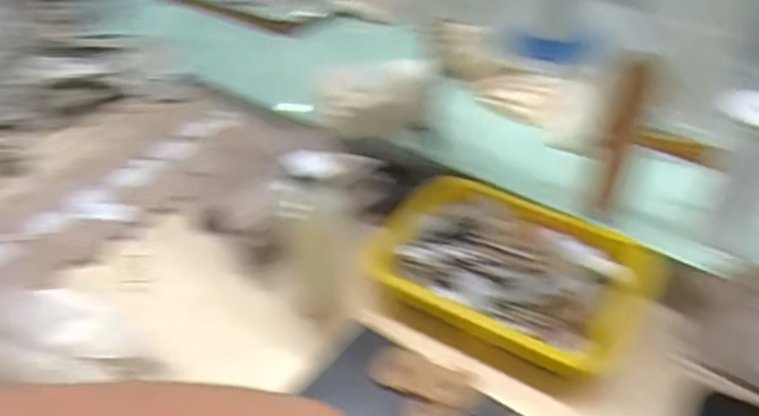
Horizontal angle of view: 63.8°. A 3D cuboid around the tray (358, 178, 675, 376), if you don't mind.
[{"bbox_3d":[0.137,0.051,0.630,0.275,0.036,0.187,19,43,22],"label":"tray"}]

